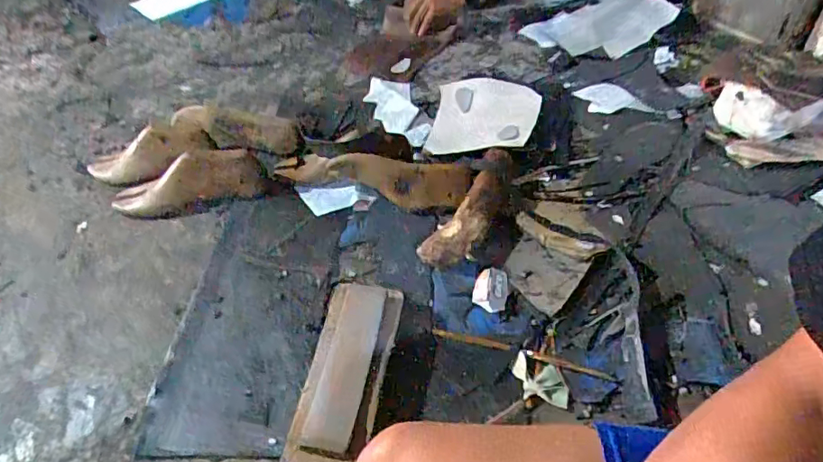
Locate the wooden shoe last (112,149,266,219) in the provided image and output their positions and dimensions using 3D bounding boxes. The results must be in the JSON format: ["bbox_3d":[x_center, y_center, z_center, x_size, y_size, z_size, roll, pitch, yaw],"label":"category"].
[{"bbox_3d":[-0.367,-0.077,0.855,0.249,0.079,0.065,-7,45,-7],"label":"wooden shoe last"}]

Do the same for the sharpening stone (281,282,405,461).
[{"bbox_3d":[-0.071,0.168,0.606,0.087,0.053,0.241,4,48,10],"label":"sharpening stone"}]

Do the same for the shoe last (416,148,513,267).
[{"bbox_3d":[0.103,-0.040,0.792,0.073,0.047,0.262,21,53,24],"label":"shoe last"}]

